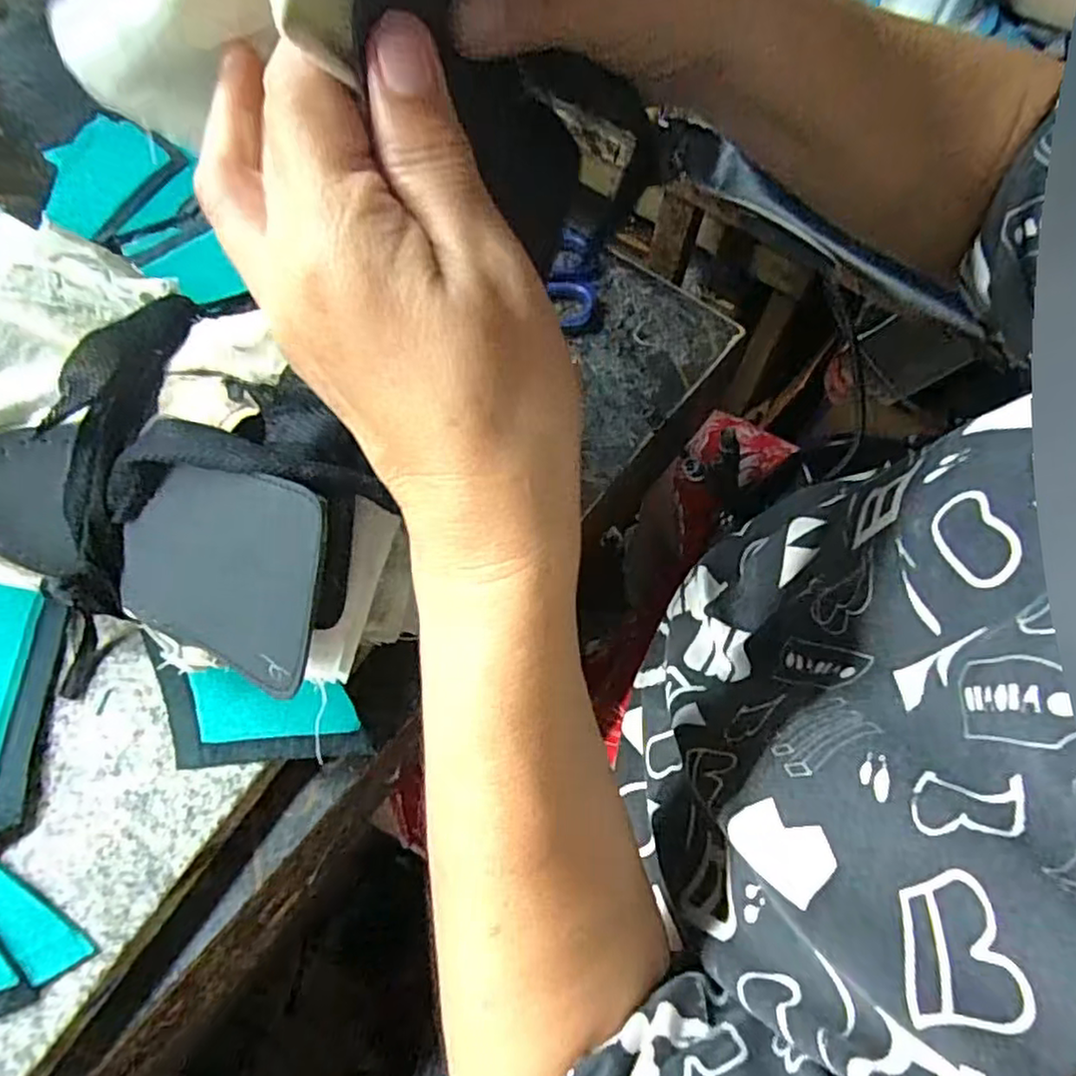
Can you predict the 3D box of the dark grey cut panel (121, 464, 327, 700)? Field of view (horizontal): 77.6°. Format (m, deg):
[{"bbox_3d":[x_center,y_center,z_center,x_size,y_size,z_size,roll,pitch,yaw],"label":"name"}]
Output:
[{"bbox_3d":[-0.119,0.010,0.249,0.085,0.078,0.004,18,16,15],"label":"dark grey cut panel"}]

